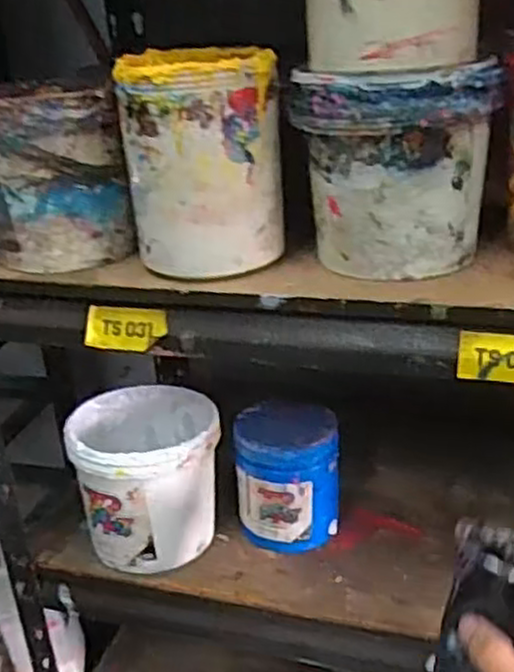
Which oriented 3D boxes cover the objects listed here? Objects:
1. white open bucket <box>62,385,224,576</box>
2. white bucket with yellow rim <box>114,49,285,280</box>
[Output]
[{"bbox_3d":[-0.092,0.125,0.661,0.118,0.124,0.121,-4,25,2],"label":"white open bucket"},{"bbox_3d":[-0.034,-0.117,0.506,0.101,0.133,0.090,-5,25,-1],"label":"white bucket with yellow rim"}]

